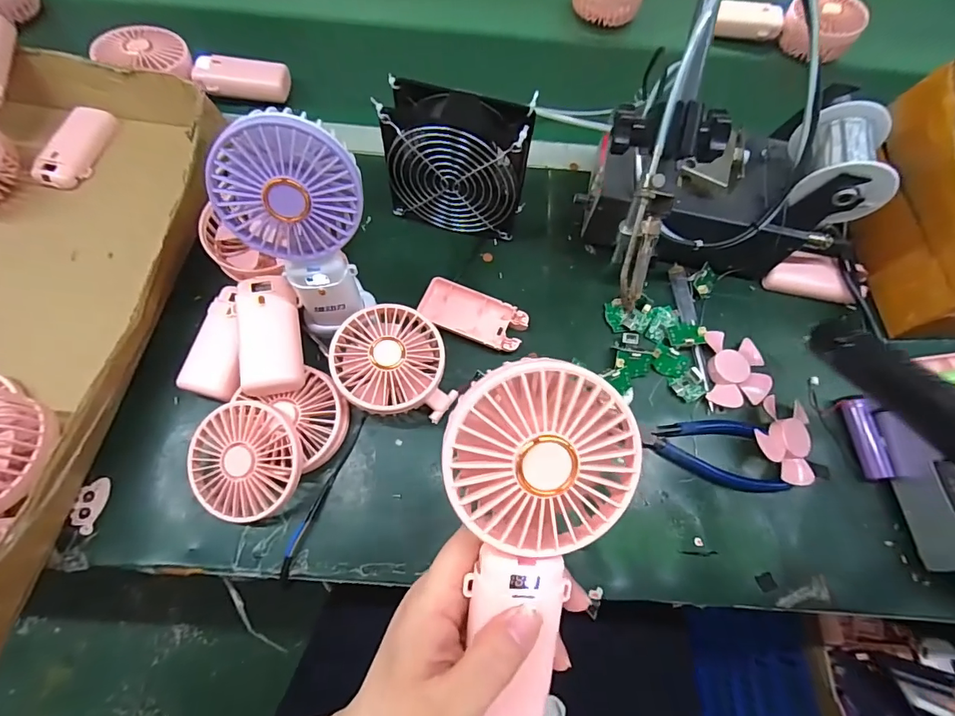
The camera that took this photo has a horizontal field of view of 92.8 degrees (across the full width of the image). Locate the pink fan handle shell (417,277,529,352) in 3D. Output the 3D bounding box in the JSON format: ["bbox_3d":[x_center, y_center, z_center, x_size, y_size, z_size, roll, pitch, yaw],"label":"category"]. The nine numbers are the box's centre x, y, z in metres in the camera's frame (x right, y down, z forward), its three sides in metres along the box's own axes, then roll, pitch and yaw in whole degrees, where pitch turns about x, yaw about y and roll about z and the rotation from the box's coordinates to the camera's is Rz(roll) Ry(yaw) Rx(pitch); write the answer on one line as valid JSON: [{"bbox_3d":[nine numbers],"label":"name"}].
[{"bbox_3d":[-0.004,-0.039,0.415,0.097,0.014,0.047,25,69,7],"label":"pink fan handle shell"}]

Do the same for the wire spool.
[{"bbox_3d":[0.283,-0.158,0.361,0.060,0.060,0.084,6,68,-1],"label":"wire spool"}]

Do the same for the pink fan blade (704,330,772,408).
[{"bbox_3d":[0.232,0.010,0.405,0.053,0.013,0.071,9,68,1],"label":"pink fan blade"}]

